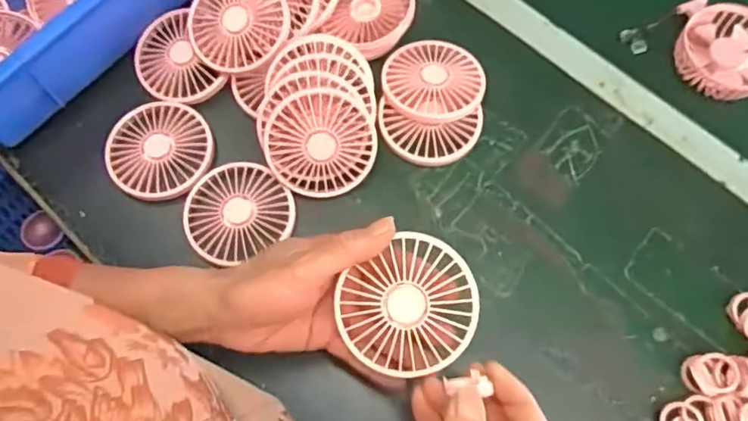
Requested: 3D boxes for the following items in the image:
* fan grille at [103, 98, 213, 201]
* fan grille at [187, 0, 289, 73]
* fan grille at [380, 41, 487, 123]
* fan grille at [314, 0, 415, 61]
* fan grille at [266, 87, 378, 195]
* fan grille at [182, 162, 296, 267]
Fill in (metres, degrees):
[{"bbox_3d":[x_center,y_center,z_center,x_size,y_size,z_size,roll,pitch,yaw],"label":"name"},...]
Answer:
[{"bbox_3d":[-0.180,-0.051,0.477,0.084,0.012,0.083,0,69,-1],"label":"fan grille"},{"bbox_3d":[-0.116,-0.161,0.483,0.087,0.018,0.082,1,94,10],"label":"fan grille"},{"bbox_3d":[0.052,-0.111,0.495,0.085,0.021,0.083,-3,69,-2],"label":"fan grille"},{"bbox_3d":[-0.003,-0.183,0.511,0.075,0.020,0.089,14,70,4],"label":"fan grille"},{"bbox_3d":[-0.043,-0.052,0.449,0.085,0.016,0.085,-2,113,-4],"label":"fan grille"},{"bbox_3d":[-0.111,-0.001,0.458,0.084,0.009,0.078,-24,71,-9],"label":"fan grille"}]

